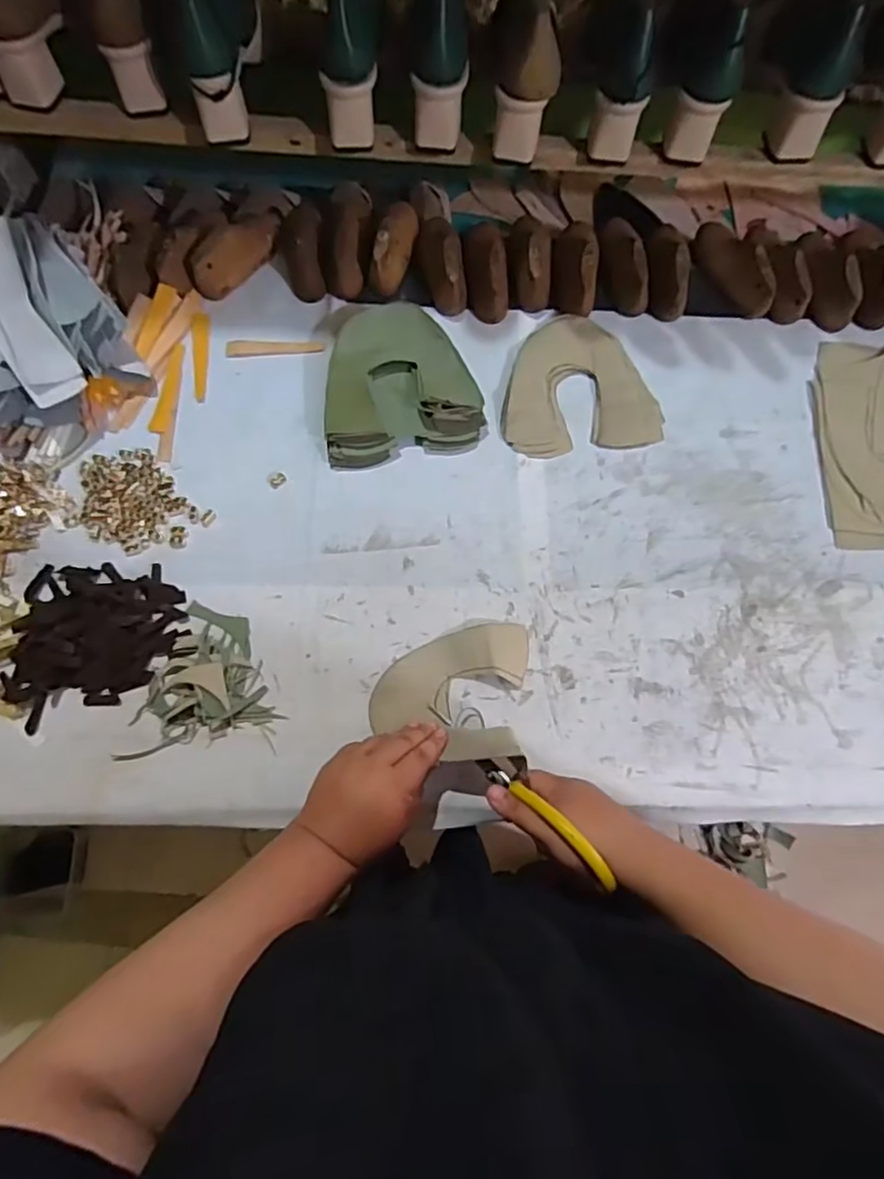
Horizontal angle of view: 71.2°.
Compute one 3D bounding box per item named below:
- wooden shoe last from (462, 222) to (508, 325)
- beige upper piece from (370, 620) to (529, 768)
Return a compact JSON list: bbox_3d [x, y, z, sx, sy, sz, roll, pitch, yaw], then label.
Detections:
[{"bbox_3d":[0.053,-0.385,0.731,0.050,0.052,0.131,-8,73,-4],"label":"wooden shoe last"},{"bbox_3d":[0.008,0.096,0.564,0.153,0.060,0.130,-5,73,-3],"label":"beige upper piece"}]

